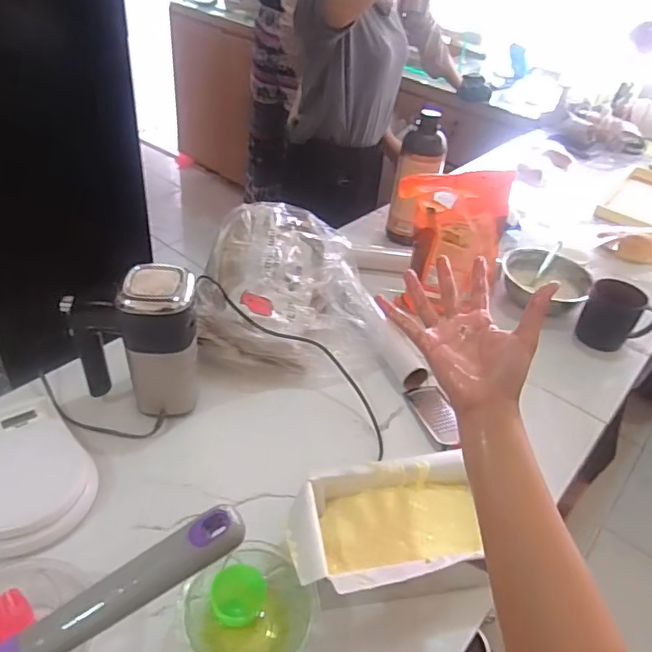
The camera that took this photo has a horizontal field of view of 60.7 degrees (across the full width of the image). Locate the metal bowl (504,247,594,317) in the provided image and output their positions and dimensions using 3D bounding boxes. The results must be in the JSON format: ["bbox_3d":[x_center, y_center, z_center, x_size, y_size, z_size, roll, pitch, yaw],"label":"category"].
[{"bbox_3d":[0.407,-0.085,1.038,0.155,0.057,0.151,24,42,20],"label":"metal bowl"}]

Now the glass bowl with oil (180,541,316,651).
[{"bbox_3d":[-0.072,0.262,0.511,0.117,0.055,0.093,-17,45,-27],"label":"glass bowl with oil"}]

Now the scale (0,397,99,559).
[{"bbox_3d":[-0.339,0.158,0.614,0.138,0.039,0.205,-19,46,-29],"label":"scale"}]

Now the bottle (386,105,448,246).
[{"bbox_3d":[0.173,-0.273,1.071,0.081,0.249,0.071,34,46,29],"label":"bottle"}]

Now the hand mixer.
[{"bbox_3d":[-0.226,0.021,0.664,0.143,0.181,0.068,-5,41,-14],"label":"hand mixer"}]

